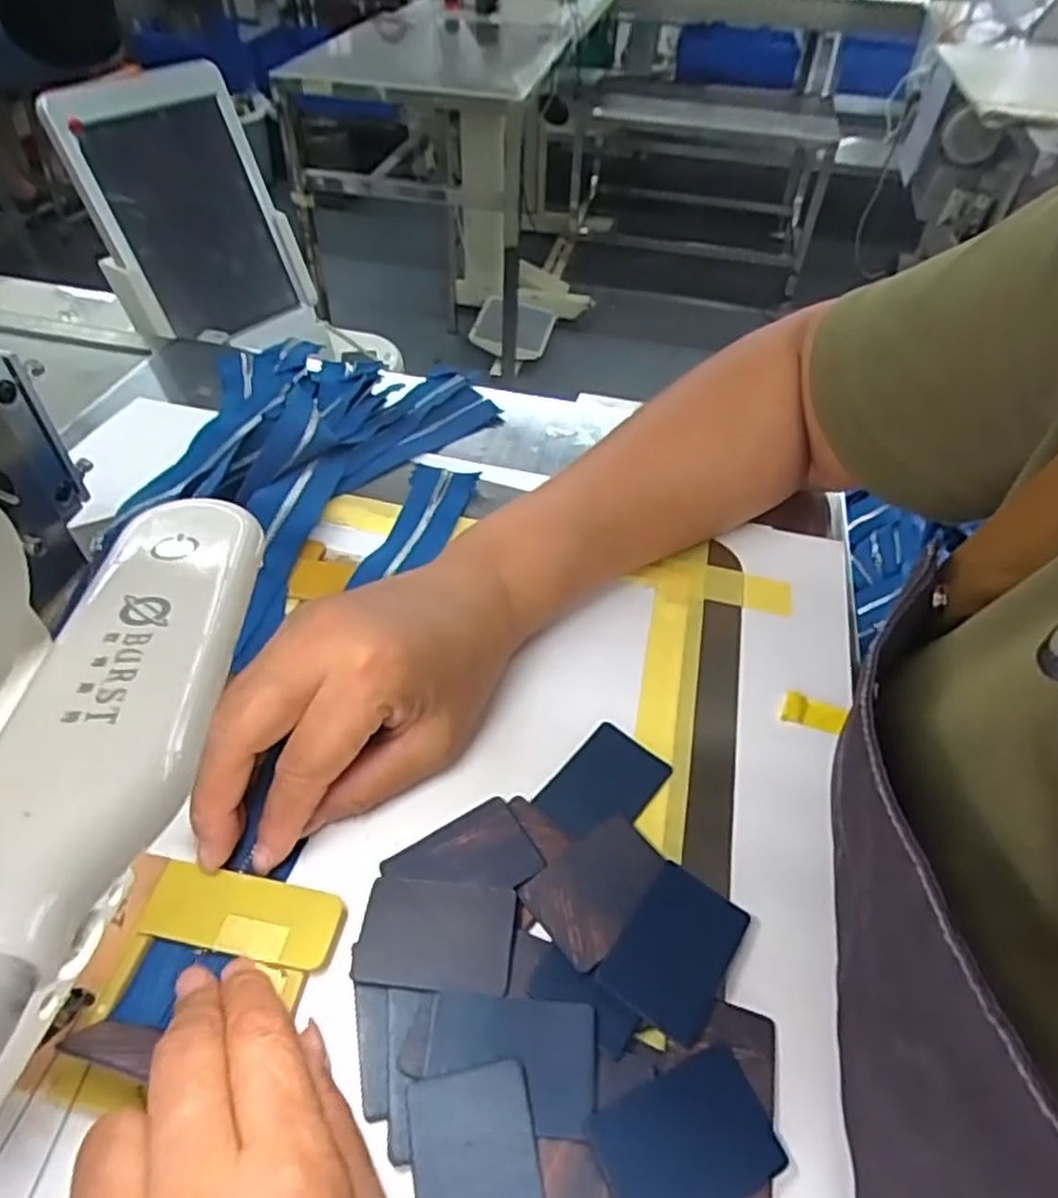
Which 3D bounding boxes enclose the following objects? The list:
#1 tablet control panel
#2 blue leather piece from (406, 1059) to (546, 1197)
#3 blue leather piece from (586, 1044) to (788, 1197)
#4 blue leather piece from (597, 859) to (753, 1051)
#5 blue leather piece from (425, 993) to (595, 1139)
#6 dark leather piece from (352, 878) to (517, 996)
[{"bbox_3d":[-0.276,-0.312,0.608,0.026,0.219,0.160,10,36,41],"label":"tablet control panel"},{"bbox_3d":[-0.014,0.163,0.204,0.035,0.004,0.052,-9,56,-7],"label":"blue leather piece"},{"bbox_3d":[0.046,0.158,0.212,0.051,0.004,0.035,-18,51,-18],"label":"blue leather piece"},{"bbox_3d":[0.051,0.117,0.247,0.036,0.004,0.051,28,52,22],"label":"blue leather piece"},{"bbox_3d":[-0.005,0.141,0.221,0.050,0.004,0.034,4,53,1],"label":"blue leather piece"},{"bbox_3d":[-0.031,0.113,0.245,0.051,0.004,0.034,5,48,2],"label":"dark leather piece"}]

